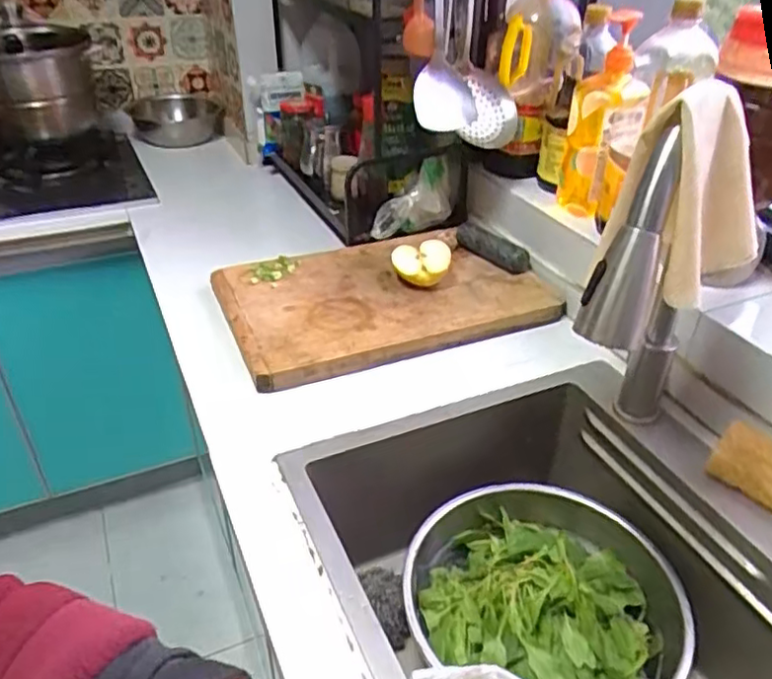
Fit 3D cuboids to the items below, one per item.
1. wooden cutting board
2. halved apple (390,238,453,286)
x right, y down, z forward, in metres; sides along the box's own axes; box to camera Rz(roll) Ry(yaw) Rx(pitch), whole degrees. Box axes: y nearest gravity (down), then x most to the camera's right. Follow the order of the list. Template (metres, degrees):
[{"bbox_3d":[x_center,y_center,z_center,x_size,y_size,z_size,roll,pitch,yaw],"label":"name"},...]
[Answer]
[{"bbox_3d":[-0.005,-0.069,0.965,0.458,0.045,0.290,-14,38,-20],"label":"wooden cutting board"},{"bbox_3d":[0.053,-0.114,0.973,0.088,0.045,0.076,3,35,2],"label":"halved apple"}]

